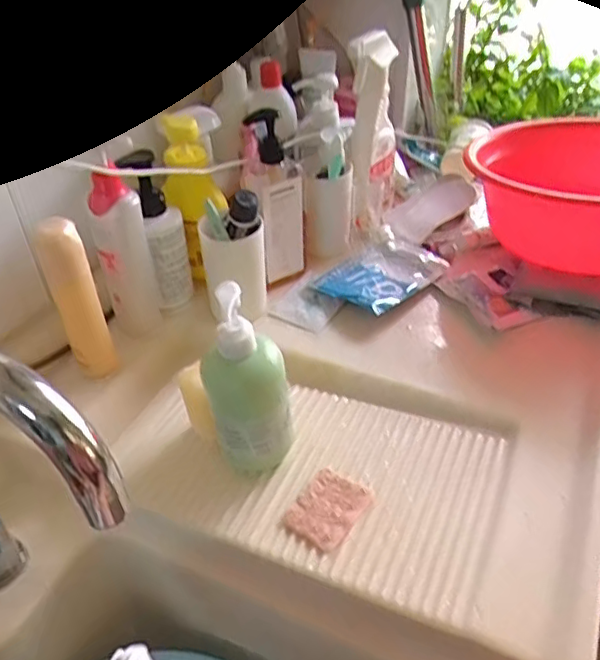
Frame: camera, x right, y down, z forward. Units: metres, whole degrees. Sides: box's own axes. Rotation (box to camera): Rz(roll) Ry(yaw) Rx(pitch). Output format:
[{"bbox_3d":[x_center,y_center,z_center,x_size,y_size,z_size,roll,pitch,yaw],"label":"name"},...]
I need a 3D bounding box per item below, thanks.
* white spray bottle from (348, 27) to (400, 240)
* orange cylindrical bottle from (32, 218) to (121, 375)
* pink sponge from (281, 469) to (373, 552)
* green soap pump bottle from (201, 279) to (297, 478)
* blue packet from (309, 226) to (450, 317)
[{"bbox_3d":[0.096,-0.251,0.779,0.062,0.235,0.133,6,42,8],"label":"white spray bottle"},{"bbox_3d":[-0.215,-0.025,0.586,0.039,0.167,0.032,-22,45,-21],"label":"orange cylindrical bottle"},{"bbox_3d":[0.024,0.153,0.522,0.055,0.007,0.067,26,48,28],"label":"pink sponge"},{"bbox_3d":[-0.043,0.046,0.510,0.071,0.178,0.064,-4,41,-3],"label":"green soap pump bottle"},{"bbox_3d":[0.101,-0.072,0.751,0.151,0.018,0.105,-34,50,-31],"label":"blue packet"}]

